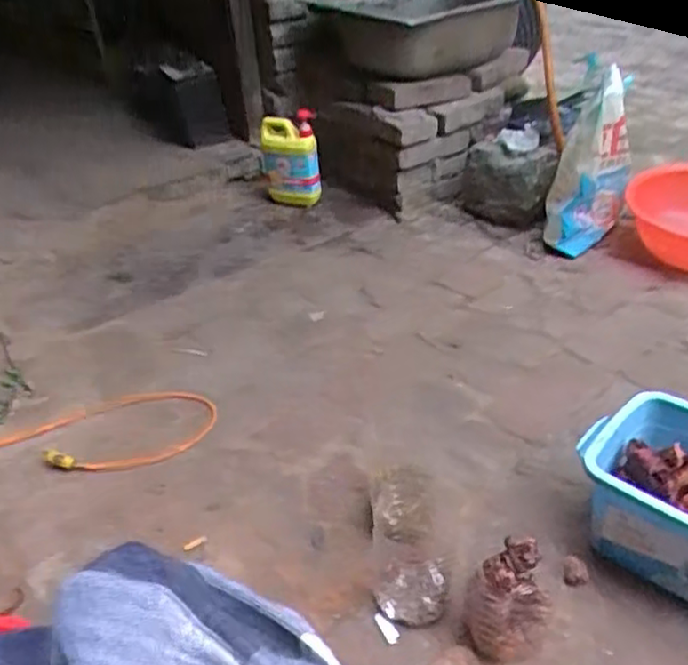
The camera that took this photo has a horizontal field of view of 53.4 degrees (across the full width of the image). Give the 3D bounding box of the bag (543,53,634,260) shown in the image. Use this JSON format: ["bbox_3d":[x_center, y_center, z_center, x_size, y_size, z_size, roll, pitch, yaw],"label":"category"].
[{"bbox_3d":[0.531,-0.376,1.440,0.151,0.387,0.230,13,39,24],"label":"bag"}]

